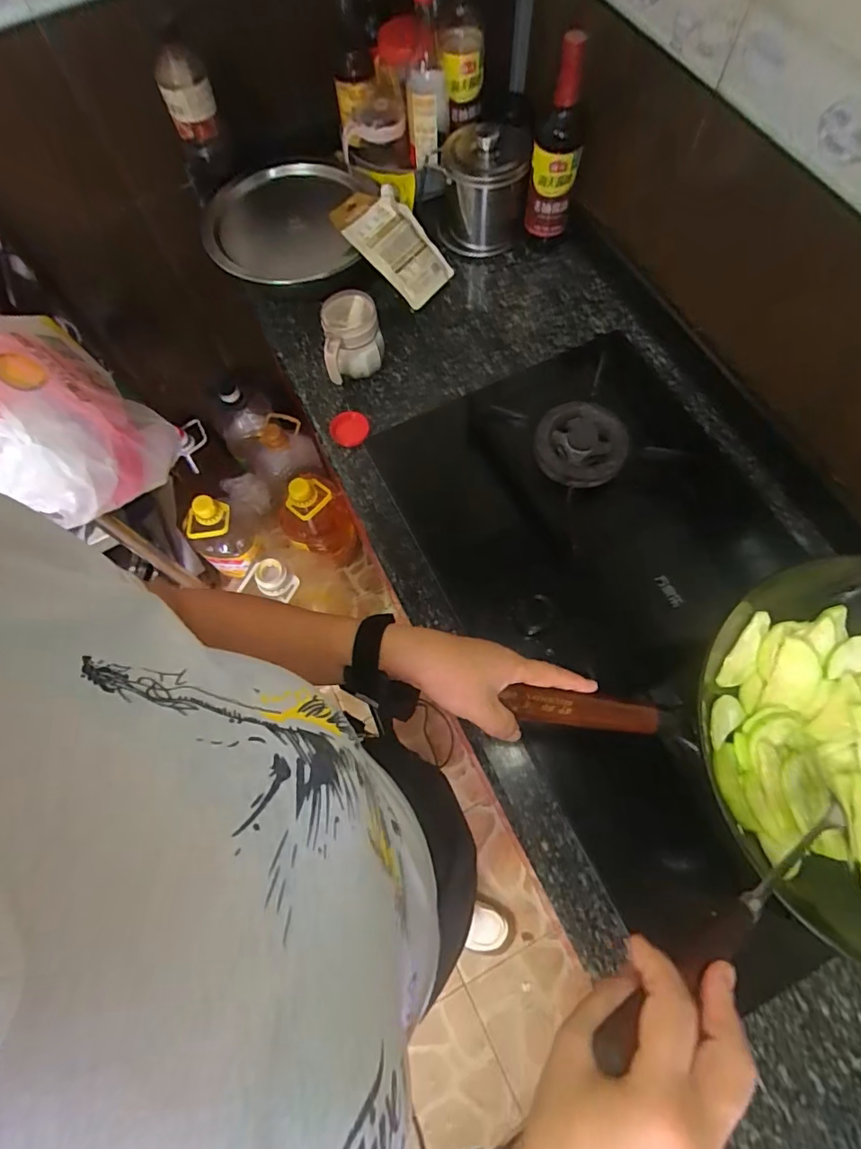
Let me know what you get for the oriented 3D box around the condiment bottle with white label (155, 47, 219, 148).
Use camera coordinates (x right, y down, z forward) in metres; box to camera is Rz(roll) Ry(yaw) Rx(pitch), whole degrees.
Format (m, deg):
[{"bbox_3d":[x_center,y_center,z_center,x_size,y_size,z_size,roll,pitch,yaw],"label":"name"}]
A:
[{"bbox_3d":[-0.357,-0.703,0.765,0.070,0.123,0.069,-26,71,-7],"label":"condiment bottle with white label"}]

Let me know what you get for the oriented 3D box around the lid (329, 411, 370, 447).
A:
[{"bbox_3d":[-0.122,-0.218,0.784,0.058,0.024,0.053,-1,69,2],"label":"lid"}]

